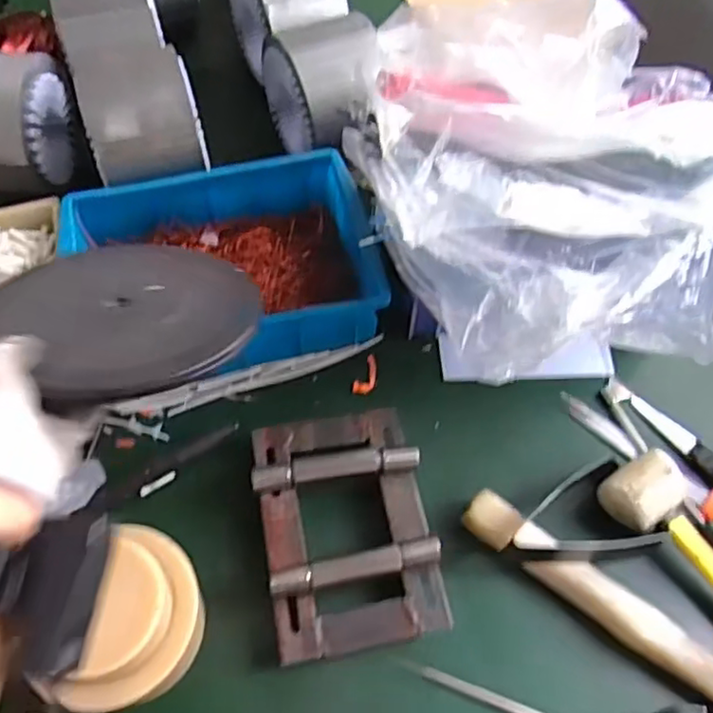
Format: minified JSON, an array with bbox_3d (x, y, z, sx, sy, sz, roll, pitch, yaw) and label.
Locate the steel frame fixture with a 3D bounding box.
[{"bbox_3d":[-0.009,0.140,0.540,0.134,0.050,0.191,-10,59,-9],"label":"steel frame fixture"}]

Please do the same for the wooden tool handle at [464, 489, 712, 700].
[{"bbox_3d":[0.232,0.214,0.508,0.325,0.036,0.036,32,62,16],"label":"wooden tool handle"}]

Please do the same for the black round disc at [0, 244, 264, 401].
[{"bbox_3d":[-0.162,-0.036,0.461,0.176,0.012,0.165,25,44,26],"label":"black round disc"}]

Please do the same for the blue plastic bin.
[{"bbox_3d":[-0.135,-0.088,0.662,0.289,0.090,0.213,-12,59,-10],"label":"blue plastic bin"}]

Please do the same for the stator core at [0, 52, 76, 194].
[{"bbox_3d":[-0.368,-0.245,0.695,0.091,0.118,0.132,-1,58,-4],"label":"stator core"}]

